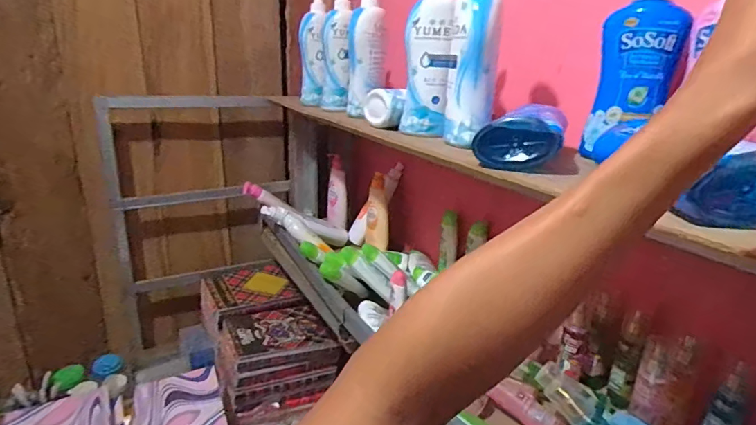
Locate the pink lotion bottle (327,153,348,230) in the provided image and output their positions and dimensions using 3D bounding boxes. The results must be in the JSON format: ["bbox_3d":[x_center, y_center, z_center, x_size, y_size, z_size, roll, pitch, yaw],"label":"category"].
[{"bbox_3d":[-0.115,-0.061,1.262,0.055,0.196,0.061,3,18,-3],"label":"pink lotion bottle"}]

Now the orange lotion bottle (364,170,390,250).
[{"bbox_3d":[0.000,-0.001,1.088,0.055,0.184,0.049,1,-10,-7],"label":"orange lotion bottle"}]

